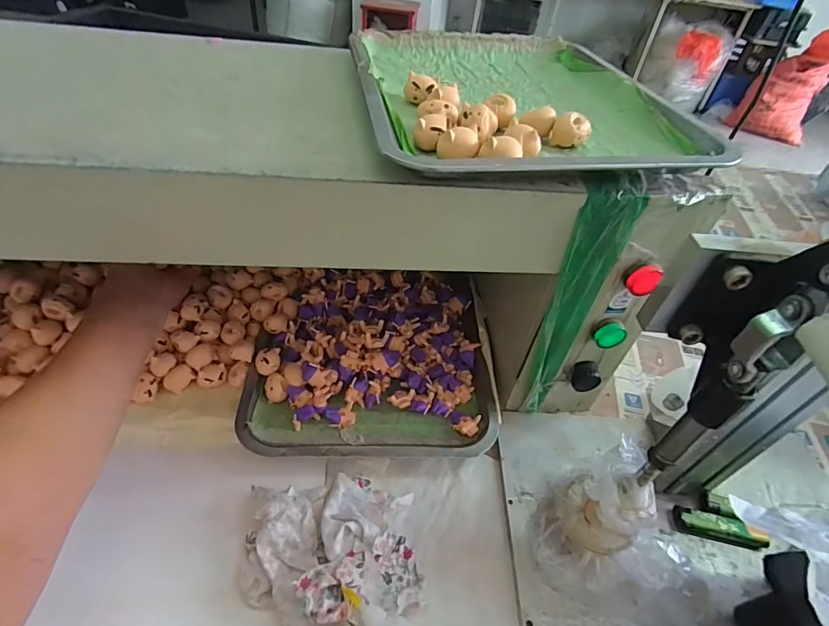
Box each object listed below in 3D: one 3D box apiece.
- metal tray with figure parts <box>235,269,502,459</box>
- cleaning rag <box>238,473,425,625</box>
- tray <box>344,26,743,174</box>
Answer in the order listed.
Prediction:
[{"bbox_3d":[-0.046,0.042,0.513,0.264,0.063,0.263,2,46,-6],"label":"metal tray with figure parts"},{"bbox_3d":[-0.066,0.203,0.370,0.156,0.034,0.135,37,52,26],"label":"cleaning rag"},{"bbox_3d":[0.082,-0.195,0.385,0.248,0.029,0.299,-3,46,-11],"label":"tray"}]

